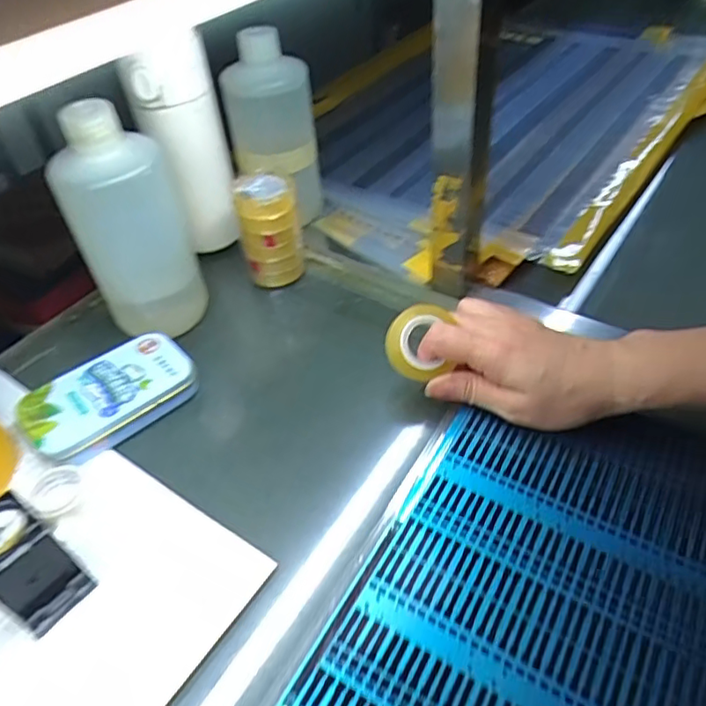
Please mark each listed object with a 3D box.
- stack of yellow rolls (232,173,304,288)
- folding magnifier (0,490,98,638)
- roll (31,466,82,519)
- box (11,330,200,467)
[{"bbox_3d":[-0.066,-0.098,0.471,0.048,0.081,0.043,-11,46,-6],"label":"stack of yellow rolls"},{"bbox_3d":[-0.172,0.110,0.305,0.053,0.050,0.036,28,54,28],"label":"folding magnifier"},{"bbox_3d":[-0.180,0.086,0.350,0.028,0.011,0.034,-8,45,-3],"label":"roll"},{"bbox_3d":[-0.164,0.030,0.397,0.107,0.023,0.063,-34,52,-26],"label":"box"}]

